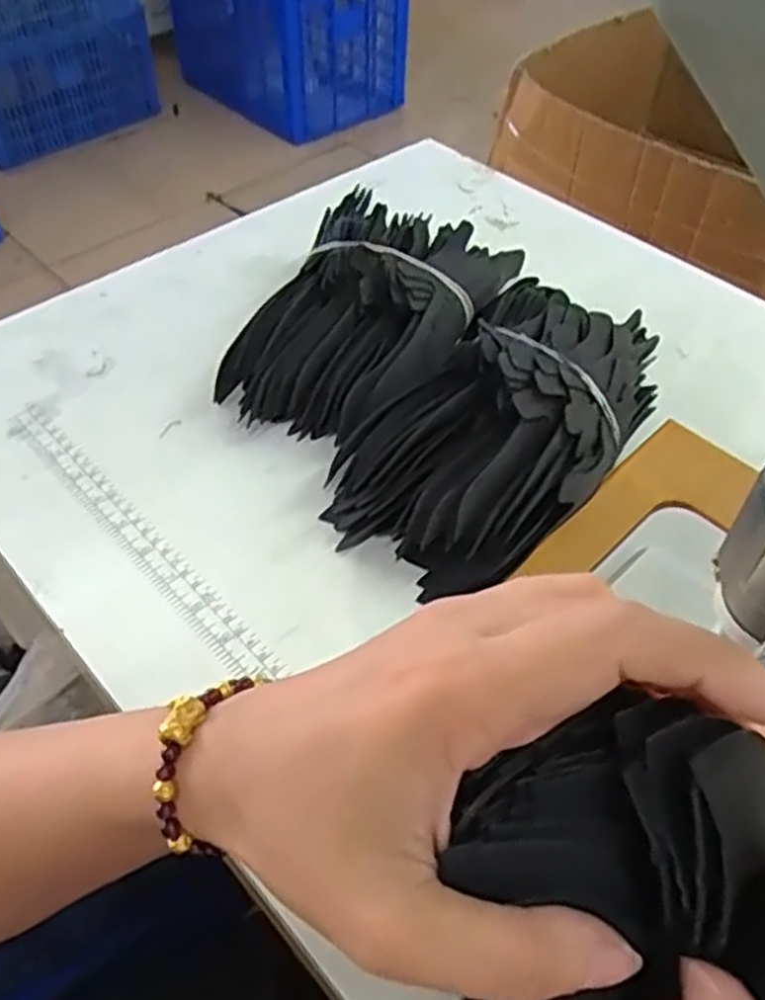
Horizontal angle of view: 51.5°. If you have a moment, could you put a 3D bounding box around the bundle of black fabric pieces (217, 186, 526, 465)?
[{"bbox_3d":[0.000,-0.120,0.513,0.120,0.087,0.202,26,54,20],"label":"bundle of black fabric pieces"}]

